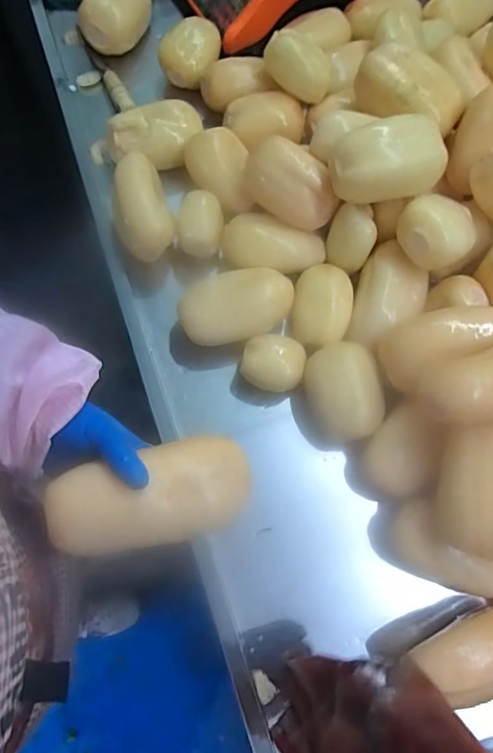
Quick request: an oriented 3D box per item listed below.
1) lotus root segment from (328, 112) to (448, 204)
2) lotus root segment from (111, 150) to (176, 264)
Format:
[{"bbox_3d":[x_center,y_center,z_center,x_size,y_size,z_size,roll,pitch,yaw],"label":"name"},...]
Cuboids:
[{"bbox_3d":[0.155,-0.242,0.526,0.121,0.061,0.077,-12,72,-7],"label":"lotus root segment"},{"bbox_3d":[-0.135,-0.225,0.608,0.075,0.056,0.141,-15,72,-7],"label":"lotus root segment"}]

